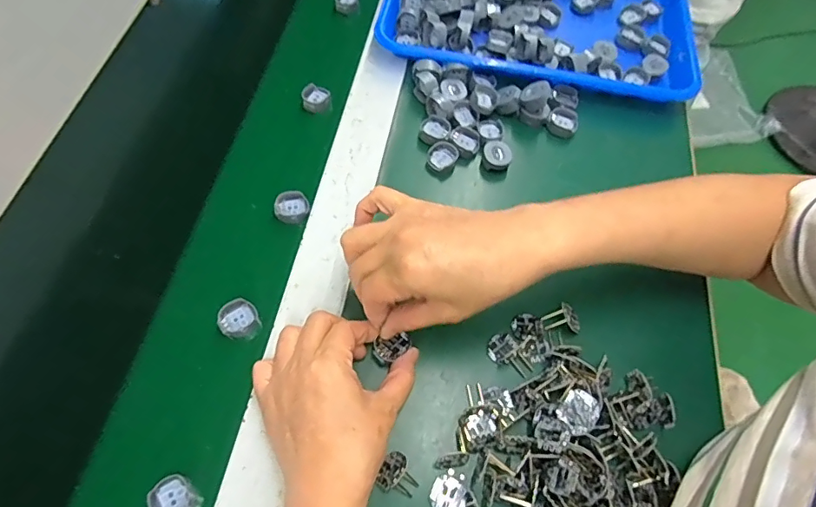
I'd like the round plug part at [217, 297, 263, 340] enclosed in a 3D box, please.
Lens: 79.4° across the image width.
[{"bbox_3d":[-0.131,0.053,0.384,0.028,0.016,0.030,2,61,-3],"label":"round plug part"}]

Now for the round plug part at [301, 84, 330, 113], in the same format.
[{"bbox_3d":[-0.093,-0.156,0.495,0.027,0.012,0.029,2,61,-3],"label":"round plug part"}]

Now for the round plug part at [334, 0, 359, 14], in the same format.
[{"bbox_3d":[-0.070,-0.291,0.567,0.028,0.017,0.018,-7,62,-7],"label":"round plug part"}]

